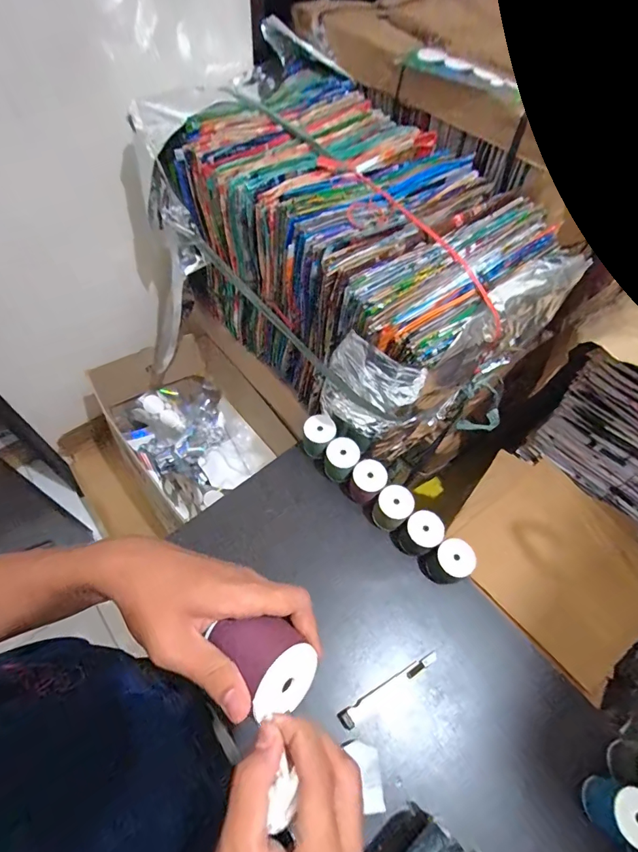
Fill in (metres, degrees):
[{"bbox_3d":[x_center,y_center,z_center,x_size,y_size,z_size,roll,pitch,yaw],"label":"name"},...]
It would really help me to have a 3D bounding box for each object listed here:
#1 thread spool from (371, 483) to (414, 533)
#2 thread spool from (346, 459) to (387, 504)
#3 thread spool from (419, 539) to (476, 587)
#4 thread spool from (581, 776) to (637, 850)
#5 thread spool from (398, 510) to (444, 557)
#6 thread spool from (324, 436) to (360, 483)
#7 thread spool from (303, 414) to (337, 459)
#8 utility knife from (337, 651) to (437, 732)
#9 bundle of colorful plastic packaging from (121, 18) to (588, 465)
[{"bbox_3d":[0.118,0.139,0.675,0.054,0.076,0.058,2,57,-3],"label":"thread spool"},{"bbox_3d":[0.080,0.096,0.697,0.055,0.071,0.054,2,57,-3],"label":"thread spool"},{"bbox_3d":[0.198,0.211,0.633,0.062,0.062,0.056,-22,62,-17],"label":"thread spool"},{"bbox_3d":[0.361,0.460,0.492,0.046,0.076,0.054,17,58,6],"label":"thread spool"},{"bbox_3d":[0.163,0.174,0.660,0.051,0.070,0.055,2,57,-3],"label":"thread spool"},{"bbox_3d":[0.038,0.061,0.712,0.052,0.066,0.058,14,58,4],"label":"thread spool"},{"bbox_3d":[0.000,0.018,0.728,0.052,0.047,0.063,12,57,3],"label":"thread spool"},{"bbox_3d":[0.100,0.363,0.570,0.158,0.007,0.022,-24,63,-19],"label":"utility knife"},{"bbox_3d":[0.037,-0.311,0.746,0.372,0.328,0.676,-36,67,-24],"label":"bundle of colorful plastic packaging"}]

